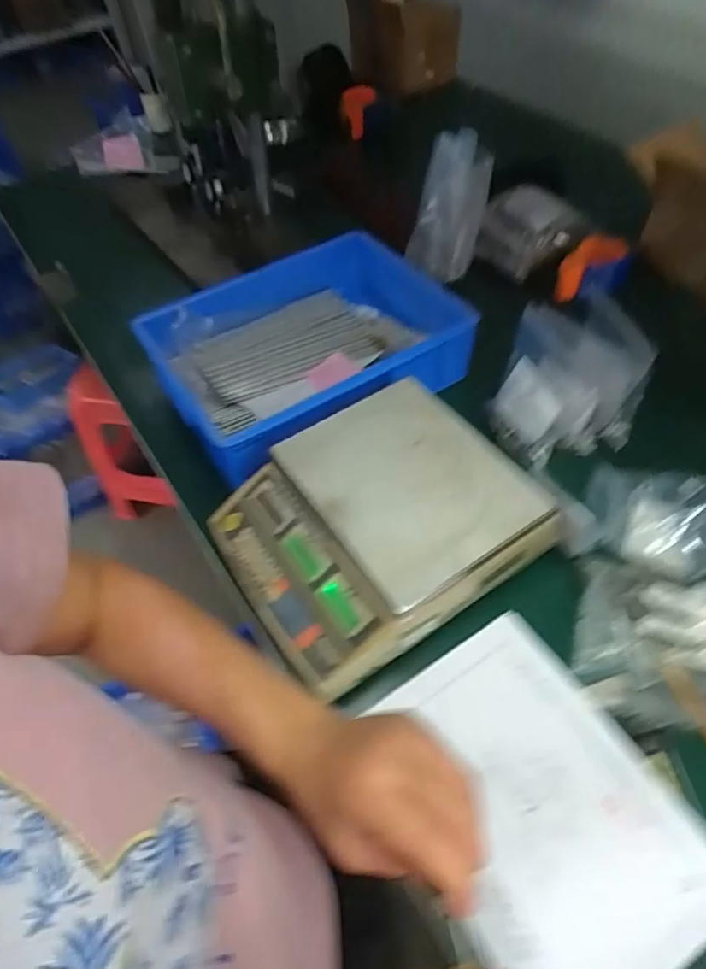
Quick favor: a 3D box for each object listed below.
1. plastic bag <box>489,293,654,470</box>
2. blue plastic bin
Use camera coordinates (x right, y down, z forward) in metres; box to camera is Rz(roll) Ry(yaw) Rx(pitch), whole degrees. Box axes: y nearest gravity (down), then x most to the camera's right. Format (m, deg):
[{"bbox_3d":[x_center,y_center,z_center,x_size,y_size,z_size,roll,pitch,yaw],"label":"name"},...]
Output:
[{"bbox_3d":[0.282,-0.131,0.745,0.158,0.163,0.144,-20,55,-11],"label":"plastic bag"},{"bbox_3d":[-0.063,-0.209,0.821,0.428,0.108,0.315,-28,58,-17],"label":"blue plastic bin"}]

